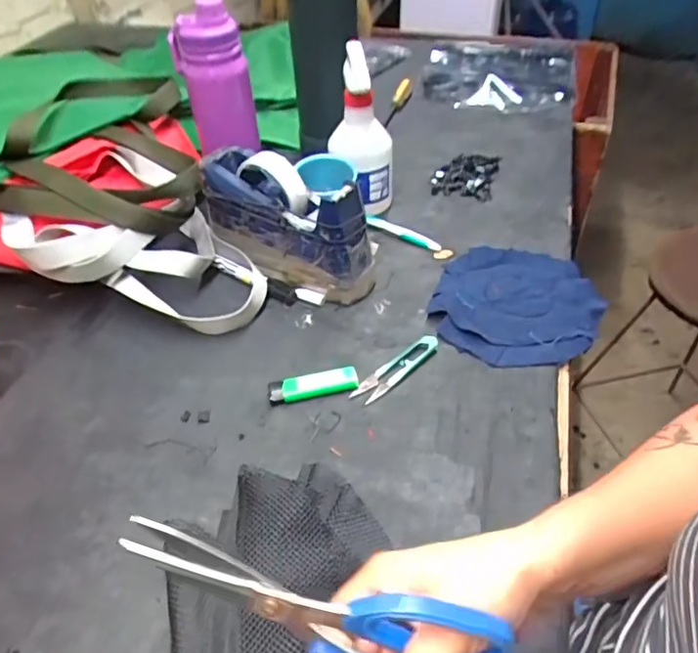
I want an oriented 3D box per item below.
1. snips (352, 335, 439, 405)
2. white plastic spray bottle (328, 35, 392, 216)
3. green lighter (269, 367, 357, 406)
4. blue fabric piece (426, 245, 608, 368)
[{"bbox_3d":[0.045,0.039,0.518,0.100,0.009,0.024,-31,50,-27],"label":"snips"},{"bbox_3d":[0.016,-0.233,0.673,0.060,0.203,0.073,-24,35,-27],"label":"white plastic spray bottle"},{"bbox_3d":[-0.033,0.052,0.504,0.081,0.014,0.025,-11,44,-8],"label":"green lighter"},{"bbox_3d":[0.176,-0.028,0.578,0.161,0.016,0.181,17,47,20],"label":"blue fabric piece"}]

